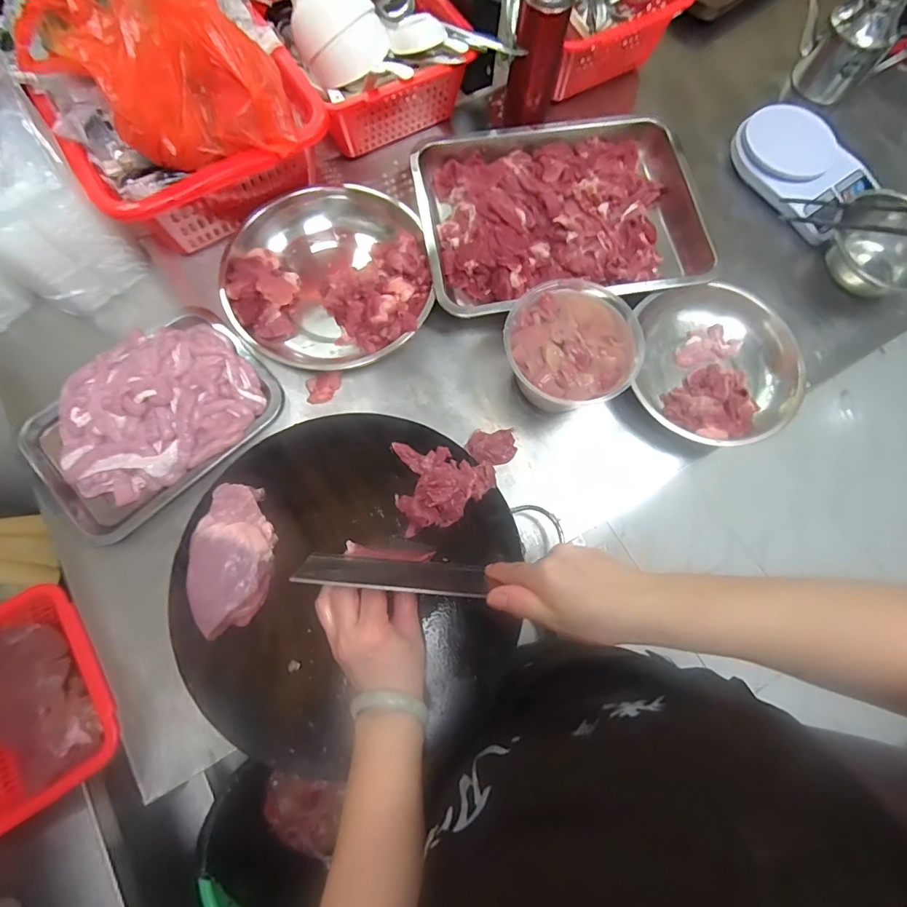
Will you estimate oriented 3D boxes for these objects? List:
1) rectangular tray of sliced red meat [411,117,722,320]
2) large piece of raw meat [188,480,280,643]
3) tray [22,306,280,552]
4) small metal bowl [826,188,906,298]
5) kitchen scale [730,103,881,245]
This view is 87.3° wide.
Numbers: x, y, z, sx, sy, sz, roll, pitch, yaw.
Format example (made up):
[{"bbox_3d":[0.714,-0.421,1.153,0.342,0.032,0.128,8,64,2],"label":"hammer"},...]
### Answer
[{"bbox_3d":[0.131,-0.311,0.609,0.356,0.053,0.276,-16,75,-7],"label":"rectangular tray of sliced red meat"},{"bbox_3d":[-0.209,0.100,0.449,0.069,0.041,0.144,3,74,-1],"label":"large piece of raw meat"},{"bbox_3d":[-0.332,-0.043,0.522,0.250,0.040,0.186,-42,80,-13],"label":"tray"},{"bbox_3d":[0.554,-0.261,0.607,0.137,0.057,0.140,1,74,-2],"label":"small metal bowl"},{"bbox_3d":[0.487,-0.396,0.660,0.152,0.052,0.195,-34,78,-11],"label":"kitchen scale"}]

